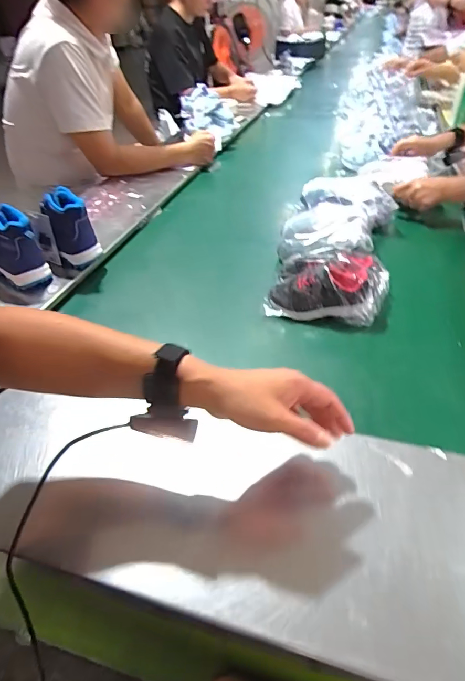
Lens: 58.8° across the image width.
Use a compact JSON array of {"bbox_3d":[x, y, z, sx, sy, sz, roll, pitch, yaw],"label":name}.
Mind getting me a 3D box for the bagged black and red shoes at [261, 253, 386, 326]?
[{"bbox_3d":[0.180,-0.112,0.766,0.201,0.080,0.164,10,42,16],"label":"bagged black and red shoes"}]

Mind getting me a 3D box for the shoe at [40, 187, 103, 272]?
[{"bbox_3d":[-0.325,-0.225,0.846,0.086,0.155,0.070,14,43,19],"label":"shoe"}]

